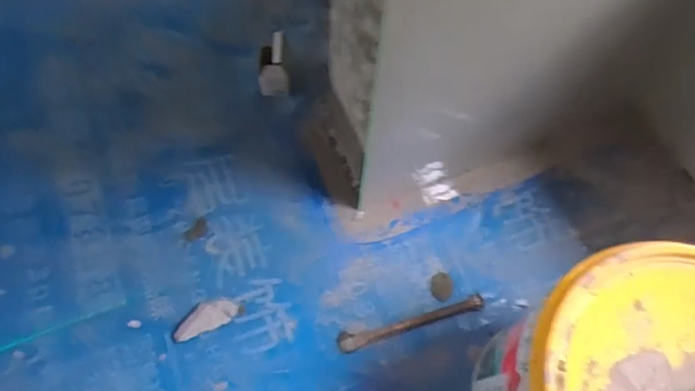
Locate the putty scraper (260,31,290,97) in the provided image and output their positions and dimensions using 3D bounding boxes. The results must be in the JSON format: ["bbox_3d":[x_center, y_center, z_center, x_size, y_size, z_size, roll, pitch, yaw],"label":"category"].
[{"bbox_3d":[-0.138,-0.244,0.958,0.057,0.119,0.033,8,34,2],"label":"putty scraper"}]

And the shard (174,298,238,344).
[{"bbox_3d":[-0.231,0.197,0.825,0.106,0.023,0.047,-25,69,-12],"label":"shard"}]

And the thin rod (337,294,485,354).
[{"bbox_3d":[0.106,0.208,0.832,0.247,0.015,0.031,-14,67,-8],"label":"thin rod"}]

